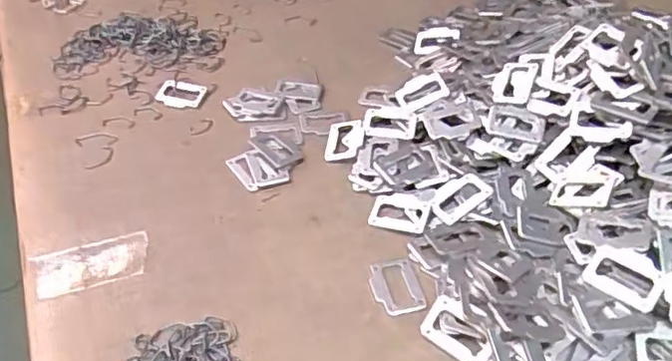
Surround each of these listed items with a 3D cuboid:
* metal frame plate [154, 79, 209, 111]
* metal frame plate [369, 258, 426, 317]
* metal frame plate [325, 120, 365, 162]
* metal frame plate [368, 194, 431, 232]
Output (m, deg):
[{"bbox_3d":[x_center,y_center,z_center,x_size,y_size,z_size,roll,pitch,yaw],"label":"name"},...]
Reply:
[{"bbox_3d":[-0.168,-0.095,0.644,0.049,0.006,0.040,11,44,10],"label":"metal frame plate"},{"bbox_3d":[0.048,0.084,0.470,0.039,0.004,0.052,-8,44,-9],"label":"metal frame plate"},{"bbox_3d":[0.009,-0.040,0.584,0.036,0.005,0.049,-3,52,14],"label":"metal frame plate"},{"bbox_3d":[0.057,0.028,0.519,0.049,0.004,0.035,11,55,18],"label":"metal frame plate"}]

